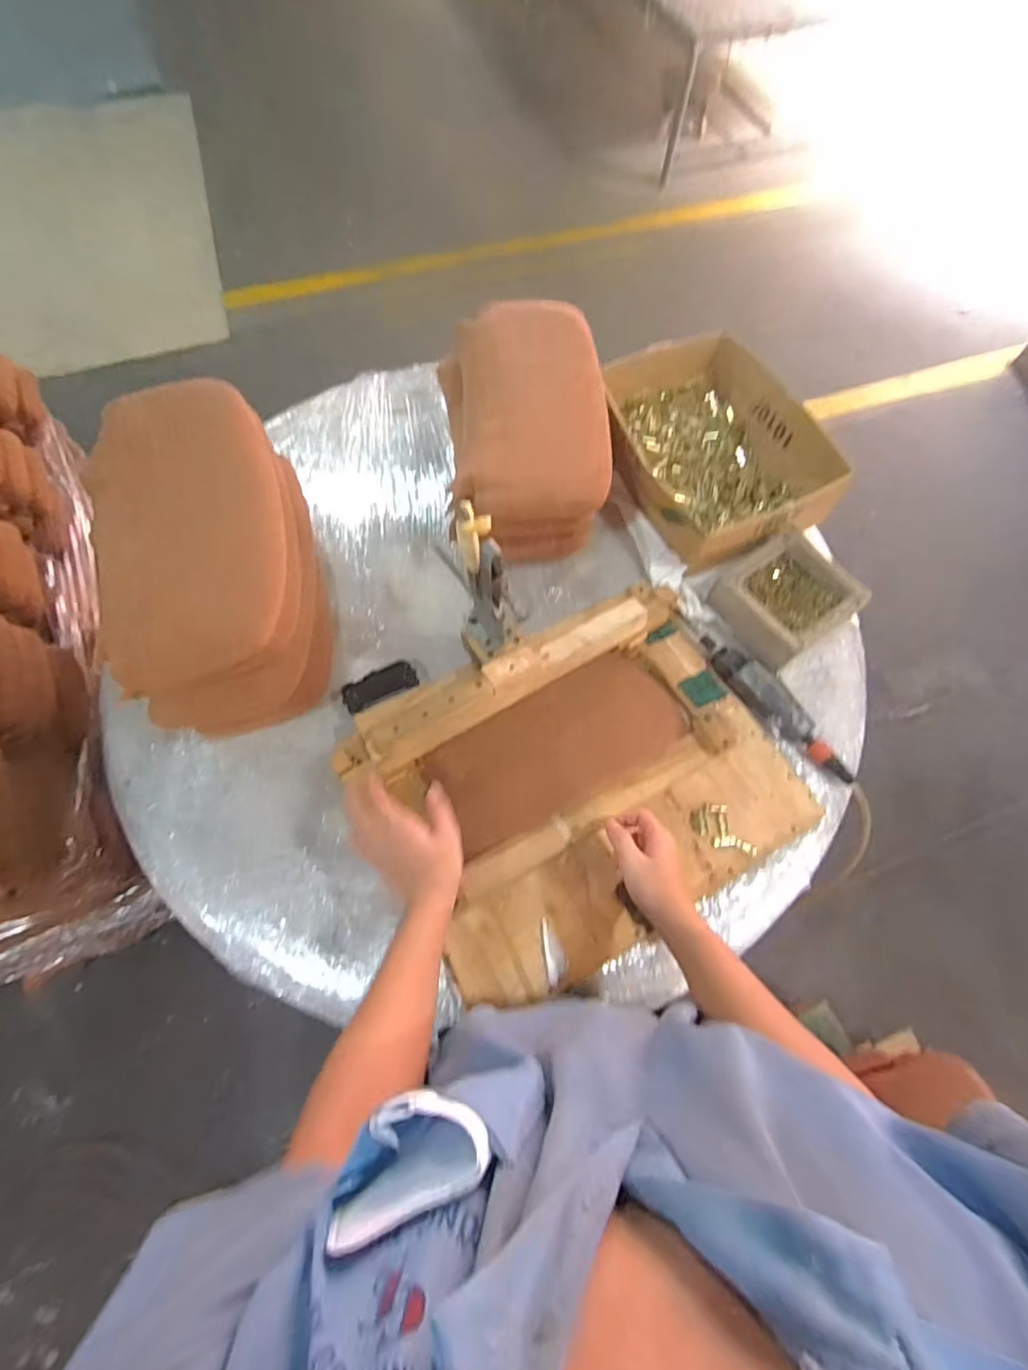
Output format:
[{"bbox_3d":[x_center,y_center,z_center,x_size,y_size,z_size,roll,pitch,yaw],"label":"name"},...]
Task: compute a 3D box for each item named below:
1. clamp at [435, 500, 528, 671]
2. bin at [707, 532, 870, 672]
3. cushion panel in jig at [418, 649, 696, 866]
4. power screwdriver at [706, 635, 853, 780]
[{"bbox_3d":[-0.035,-0.109,0.703,0.059,0.204,0.097,-32,71,-14],"label":"clamp"},{"bbox_3d":[0.413,-0.131,0.897,0.177,0.065,0.164,-32,70,-14],"label":"bin"},{"bbox_3d":[0.061,0.076,0.771,0.333,0.030,0.145,-28,67,-11],"label":"cushion panel in jig"},{"bbox_3d":[0.384,0.031,0.857,0.062,0.052,0.284,-36,72,-16],"label":"power screwdriver"}]

